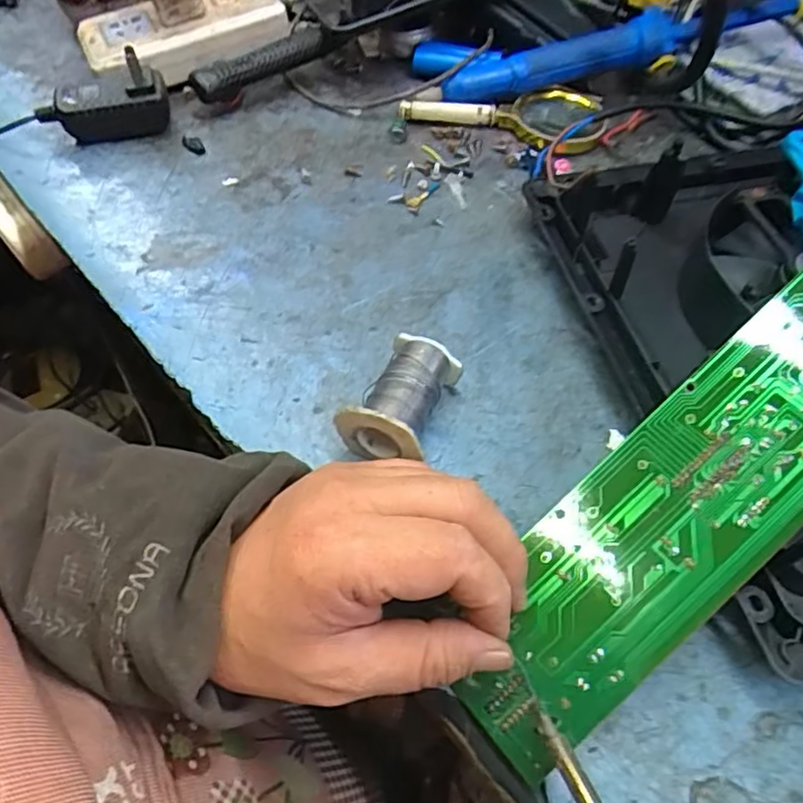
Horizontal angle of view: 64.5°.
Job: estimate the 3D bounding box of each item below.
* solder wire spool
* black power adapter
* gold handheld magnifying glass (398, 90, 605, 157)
[{"bbox_3d":[0.000,-0.002,0.321,0.041,0.040,0.068,20,57,11],"label":"solder wire spool"},{"bbox_3d":[-0.211,-0.211,0.451,0.086,0.051,0.028,-15,58,-11],"label":"black power adapter"},{"bbox_3d":[0.075,-0.212,0.477,0.146,0.020,0.068,-1,56,-3],"label":"gold handheld magnifying glass"}]

